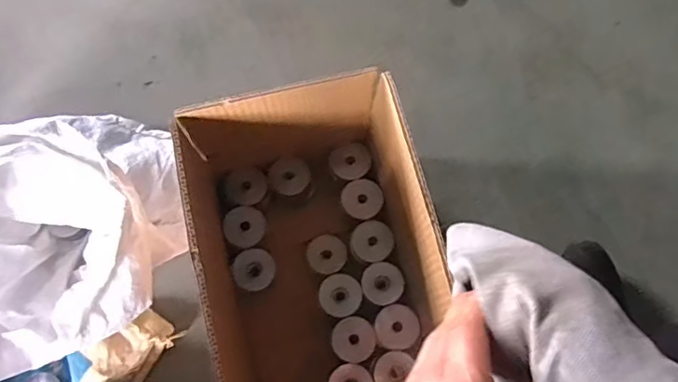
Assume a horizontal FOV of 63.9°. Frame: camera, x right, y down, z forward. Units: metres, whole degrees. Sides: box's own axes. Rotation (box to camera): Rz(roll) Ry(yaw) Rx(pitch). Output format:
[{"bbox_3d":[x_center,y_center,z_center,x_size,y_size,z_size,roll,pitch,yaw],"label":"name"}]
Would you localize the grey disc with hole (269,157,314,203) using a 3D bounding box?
[{"bbox_3d":[-0.056,-0.013,0.646,0.046,0.047,0.042,0,75,-1],"label":"grey disc with hole"}]

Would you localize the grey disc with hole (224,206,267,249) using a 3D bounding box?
[{"bbox_3d":[-0.110,0.041,0.623,0.049,0.019,0.049,2,87,-30],"label":"grey disc with hole"}]

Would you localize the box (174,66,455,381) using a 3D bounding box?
[{"bbox_3d":[-0.018,0.081,0.560,0.199,0.237,0.310,-14,76,-5],"label":"box"}]

